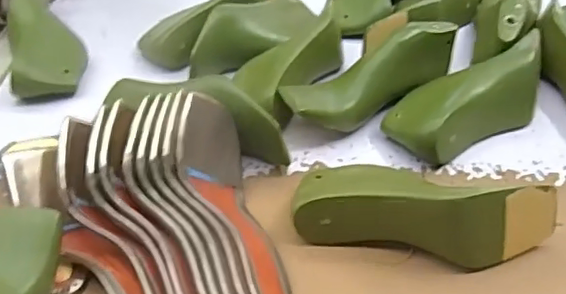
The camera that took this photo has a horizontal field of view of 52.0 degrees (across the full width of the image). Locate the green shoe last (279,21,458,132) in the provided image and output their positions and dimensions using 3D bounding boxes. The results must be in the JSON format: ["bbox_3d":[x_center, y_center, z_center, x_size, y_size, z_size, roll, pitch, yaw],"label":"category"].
[{"bbox_3d":[0.102,-0.086,0.655,0.224,0.069,0.067,-27,45,-27],"label":"green shoe last"}]

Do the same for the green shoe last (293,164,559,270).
[{"bbox_3d":[0.125,0.048,0.523,0.228,0.075,0.085,6,40,11],"label":"green shoe last"}]

